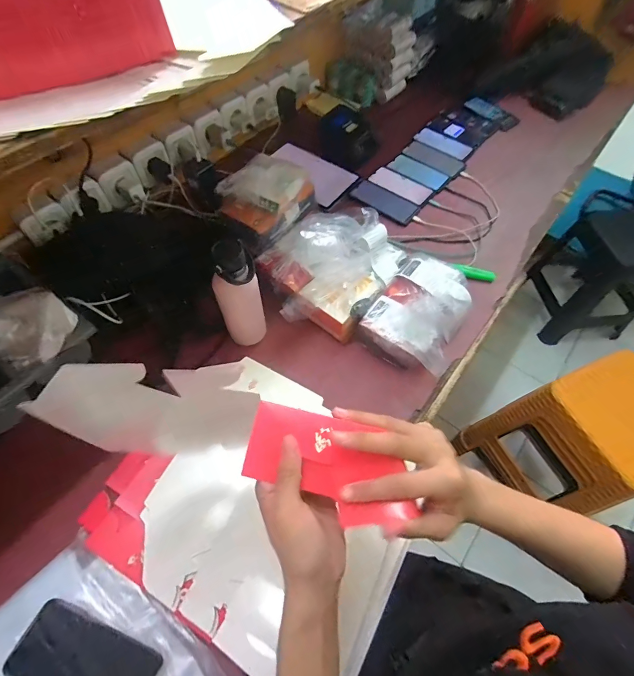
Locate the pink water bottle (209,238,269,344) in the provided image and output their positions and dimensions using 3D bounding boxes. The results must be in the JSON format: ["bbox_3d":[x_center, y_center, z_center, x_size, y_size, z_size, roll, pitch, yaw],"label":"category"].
[{"bbox_3d":[-0.128,-0.068,0.614,0.072,0.213,0.061,-13,60,-8],"label":"pink water bottle"}]

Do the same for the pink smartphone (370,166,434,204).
[{"bbox_3d":[0.211,-0.393,0.948,0.166,0.012,0.060,36,65,19],"label":"pink smartphone"}]

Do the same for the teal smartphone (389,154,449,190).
[{"bbox_3d":[0.269,-0.440,0.980,0.159,0.015,0.081,37,65,19],"label":"teal smartphone"}]

